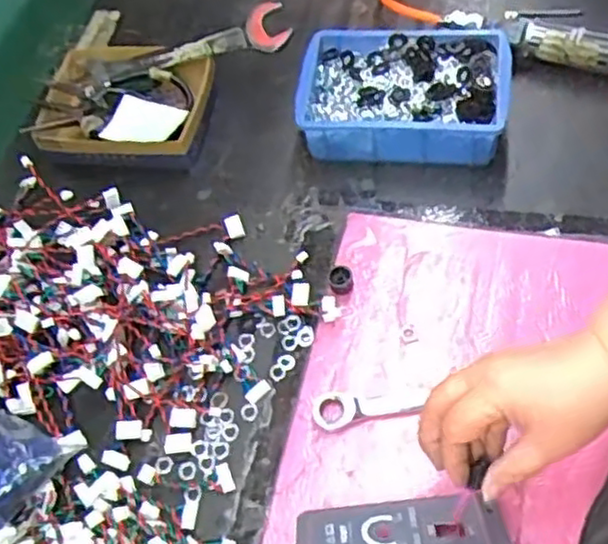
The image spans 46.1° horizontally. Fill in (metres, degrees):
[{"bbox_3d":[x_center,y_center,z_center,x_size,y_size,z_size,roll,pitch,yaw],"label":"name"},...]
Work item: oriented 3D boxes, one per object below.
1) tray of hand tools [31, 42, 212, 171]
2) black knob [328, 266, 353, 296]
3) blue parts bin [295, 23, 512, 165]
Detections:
[{"bbox_3d":[-0.178,-0.166,0.728,0.164,0.058,0.125,0,59,7],"label":"tray of hand tools"},{"bbox_3d":[0.032,0.006,0.628,0.021,0.014,0.024,-9,58,2],"label":"black knob"},{"bbox_3d":[0.098,-0.179,0.712,0.200,0.057,0.143,3,59,9],"label":"blue parts bin"}]

